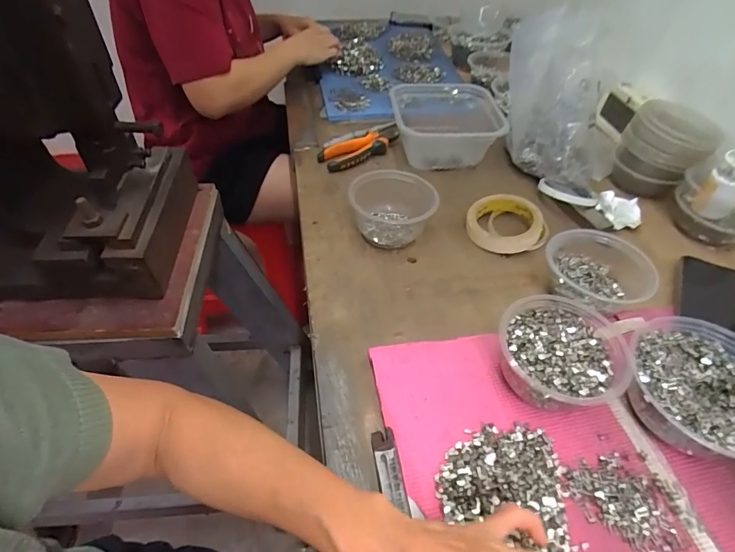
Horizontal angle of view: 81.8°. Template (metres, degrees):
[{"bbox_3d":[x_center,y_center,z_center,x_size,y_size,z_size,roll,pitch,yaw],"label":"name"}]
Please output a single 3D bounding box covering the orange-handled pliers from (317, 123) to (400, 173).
[{"bbox_3d":[-0.007,-0.225,0.713,0.164,0.019,0.061,-35,58,-30],"label":"orange-handled pliers"}]

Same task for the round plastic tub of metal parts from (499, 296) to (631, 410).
[{"bbox_3d":[0.185,0.081,0.414,0.113,0.060,0.113,2,48,-2],"label":"round plastic tub of metal parts"}]

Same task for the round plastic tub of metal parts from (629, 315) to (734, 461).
[{"bbox_3d":[0.316,0.104,0.394,0.140,0.056,0.131,2,48,-2],"label":"round plastic tub of metal parts"}]

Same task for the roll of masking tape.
[{"bbox_3d":[0.189,-0.075,0.589,0.097,0.035,0.095,2,48,-2],"label":"roll of masking tape"}]

